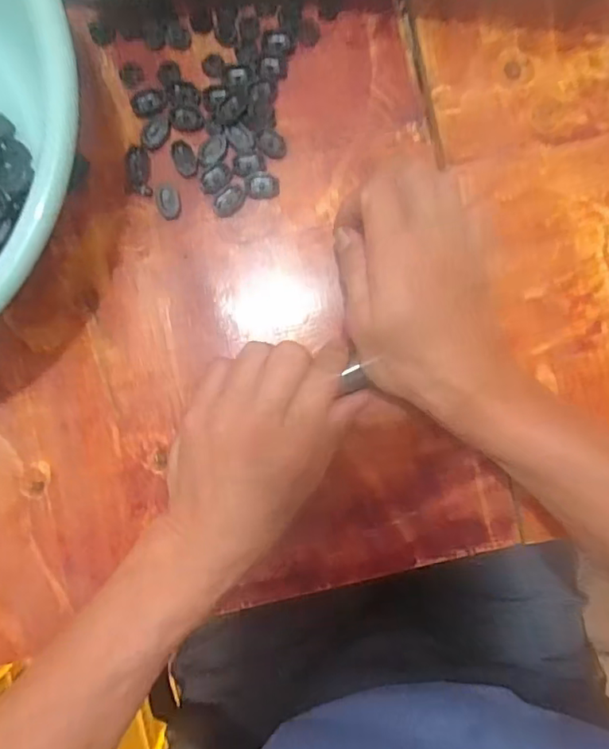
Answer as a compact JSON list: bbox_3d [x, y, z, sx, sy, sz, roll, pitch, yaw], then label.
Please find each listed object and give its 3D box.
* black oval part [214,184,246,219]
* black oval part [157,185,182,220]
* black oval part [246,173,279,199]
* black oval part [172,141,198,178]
[{"bbox_3d":[-0.047,-0.109,0.344,0.014,0.004,0.022,40,88,-2],"label":"black oval part"},{"bbox_3d":[-0.085,-0.108,0.343,0.014,0.004,0.021,-14,90,-3],"label":"black oval part"},{"bbox_3d":[-0.026,-0.119,0.346,0.020,0.004,0.016,-7,90,-3],"label":"black oval part"},{"bbox_3d":[-0.075,-0.134,0.341,0.013,0.004,0.023,-25,90,-3],"label":"black oval part"}]

